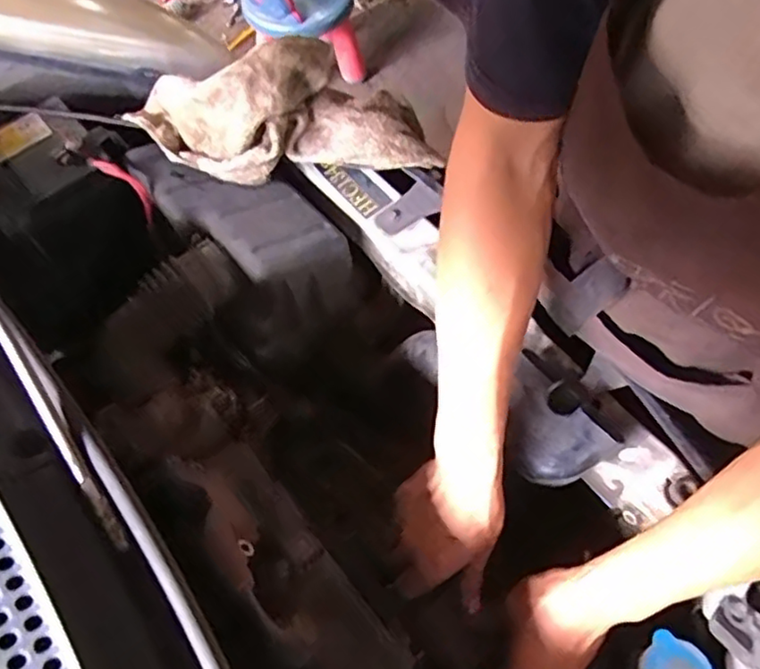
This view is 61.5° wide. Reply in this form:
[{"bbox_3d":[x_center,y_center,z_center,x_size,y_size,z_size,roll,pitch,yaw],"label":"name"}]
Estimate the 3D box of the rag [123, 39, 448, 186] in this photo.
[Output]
[{"bbox_3d":[-0.100,-0.229,0.654,0.302,0.098,0.120,-11,63,-3],"label":"rag"}]

